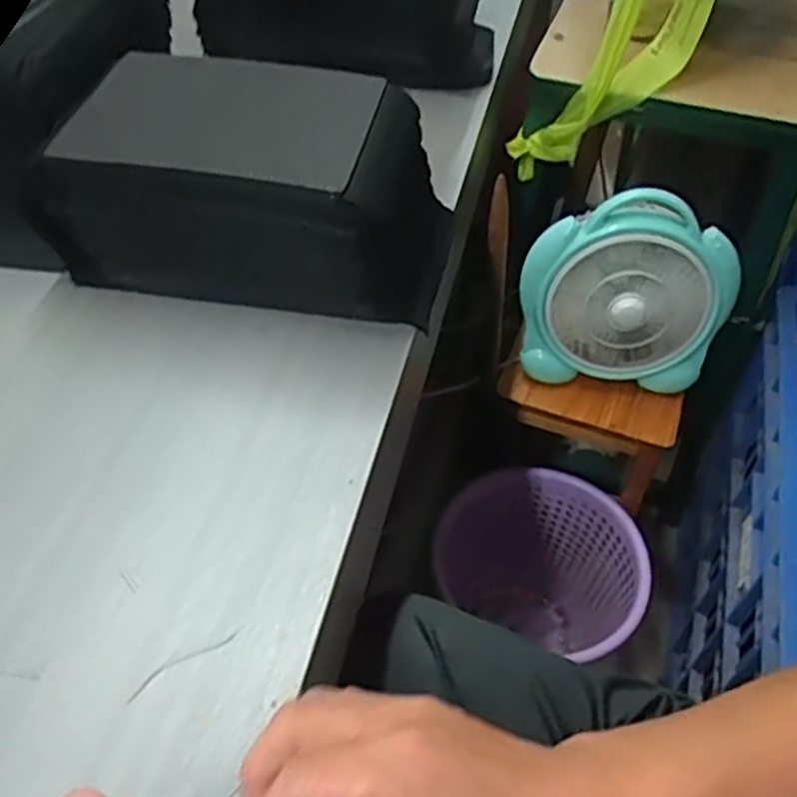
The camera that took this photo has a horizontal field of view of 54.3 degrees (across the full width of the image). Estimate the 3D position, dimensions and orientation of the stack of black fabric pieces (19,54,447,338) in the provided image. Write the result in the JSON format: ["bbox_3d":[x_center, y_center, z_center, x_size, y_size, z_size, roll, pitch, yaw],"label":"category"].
[{"bbox_3d":[-0.113,-0.168,0.618,0.302,0.135,0.154,9,50,6],"label":"stack of black fabric pieces"}]

